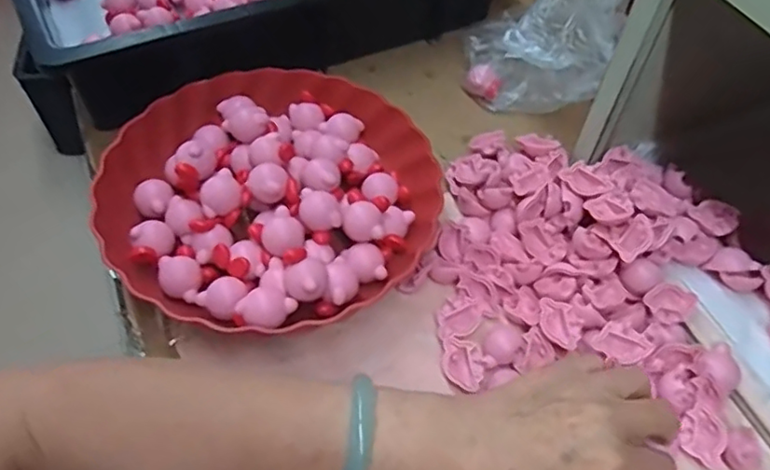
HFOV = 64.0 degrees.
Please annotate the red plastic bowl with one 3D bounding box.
[{"bbox_3d":[-0.084,-0.036,0.463,0.224,0.051,0.233,2,53,-3],"label":"red plastic bowl"}]

